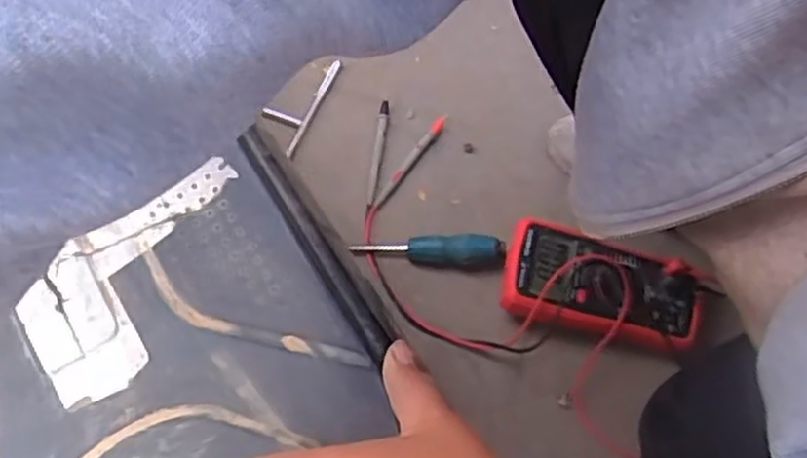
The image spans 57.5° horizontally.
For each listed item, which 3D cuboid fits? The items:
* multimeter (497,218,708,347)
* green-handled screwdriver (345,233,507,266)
[{"bbox_3d":[0.185,0.053,0.695,0.182,0.054,0.091,11,64,3],"label":"multimeter"},{"bbox_3d":[0.024,0.020,0.721,0.146,0.027,0.026,2,64,-1],"label":"green-handled screwdriver"}]

